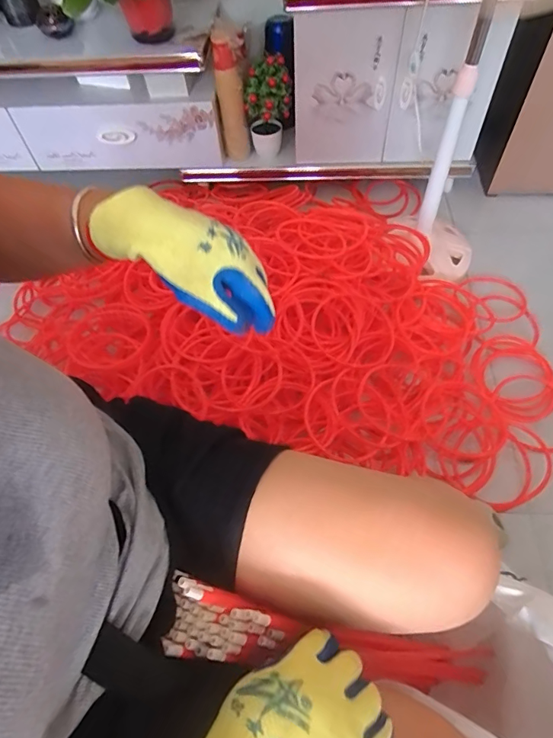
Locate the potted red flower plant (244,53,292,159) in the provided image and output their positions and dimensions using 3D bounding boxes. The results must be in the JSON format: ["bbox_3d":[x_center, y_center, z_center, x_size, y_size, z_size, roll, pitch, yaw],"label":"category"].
[{"bbox_3d":[-0.021,-0.706,1.189,0.098,0.255,0.095,-31,61,-15],"label":"potted red flower plant"}]

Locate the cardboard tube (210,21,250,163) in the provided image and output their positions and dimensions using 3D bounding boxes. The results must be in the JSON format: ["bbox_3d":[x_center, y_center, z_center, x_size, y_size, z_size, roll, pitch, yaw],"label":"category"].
[{"bbox_3d":[-0.119,-0.745,1.172,0.087,0.307,0.068,-10,57,-2],"label":"cardboard tube"}]

